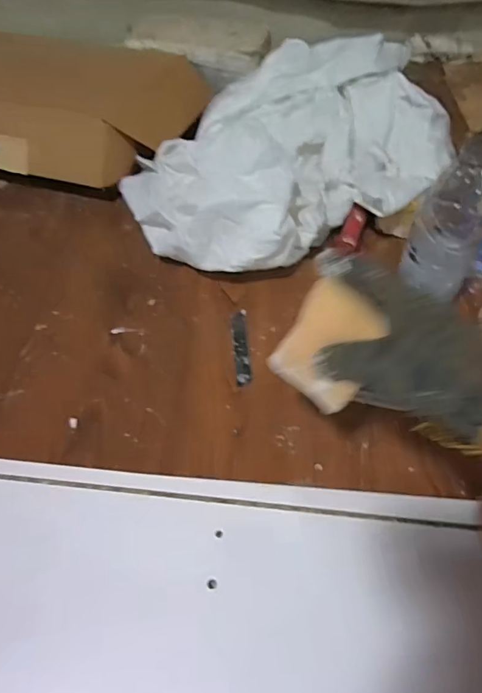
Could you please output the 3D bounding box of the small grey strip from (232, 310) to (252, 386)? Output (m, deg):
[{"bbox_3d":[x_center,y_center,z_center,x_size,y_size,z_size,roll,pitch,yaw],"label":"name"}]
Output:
[{"bbox_3d":[0.000,-0.002,0.518,0.017,0.004,0.097,-4,51,-2],"label":"small grey strip"}]

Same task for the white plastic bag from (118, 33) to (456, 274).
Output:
[{"bbox_3d":[0.078,-0.249,0.627,0.428,0.142,0.273,-22,54,-16],"label":"white plastic bag"}]

